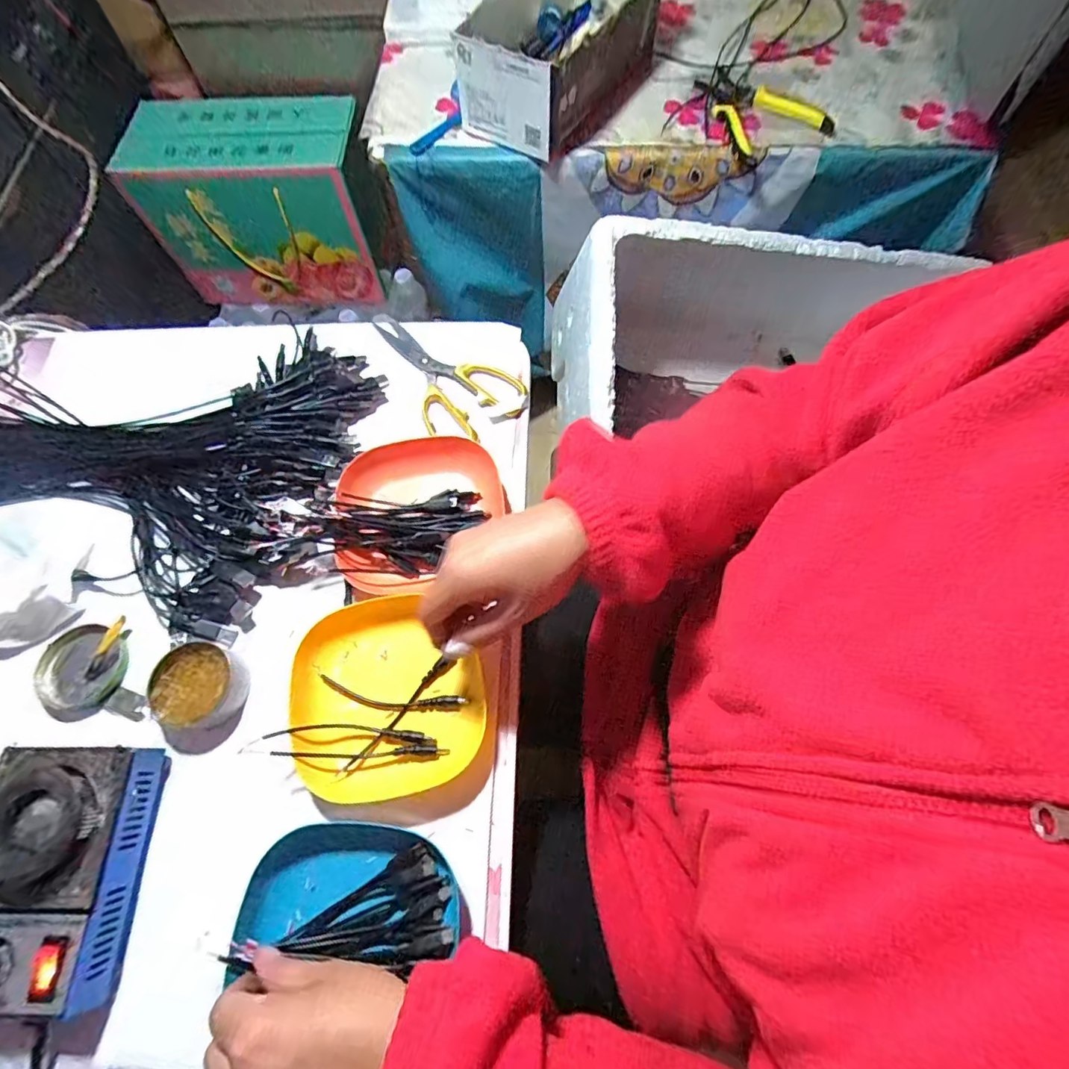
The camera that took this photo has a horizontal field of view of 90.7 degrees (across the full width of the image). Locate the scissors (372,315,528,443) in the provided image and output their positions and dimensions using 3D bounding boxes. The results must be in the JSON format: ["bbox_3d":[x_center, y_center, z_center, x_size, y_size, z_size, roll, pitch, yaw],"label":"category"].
[{"bbox_3d":[-0.100,-0.147,0.510,0.185,0.012,0.086,28,71,12],"label":"scissors"}]

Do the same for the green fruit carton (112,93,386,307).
[{"bbox_3d":[-0.414,-0.521,0.849,0.333,0.236,0.156,2,68,2],"label":"green fruit carton"}]

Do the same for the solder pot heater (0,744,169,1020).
[{"bbox_3d":[-0.314,0.219,0.347,0.091,0.062,0.147,-3,68,0],"label":"solder pot heater"}]

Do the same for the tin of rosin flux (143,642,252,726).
[{"bbox_3d":[-0.260,0.114,0.406,0.063,0.026,0.058,0,68,1],"label":"tin of rosin flux"}]

